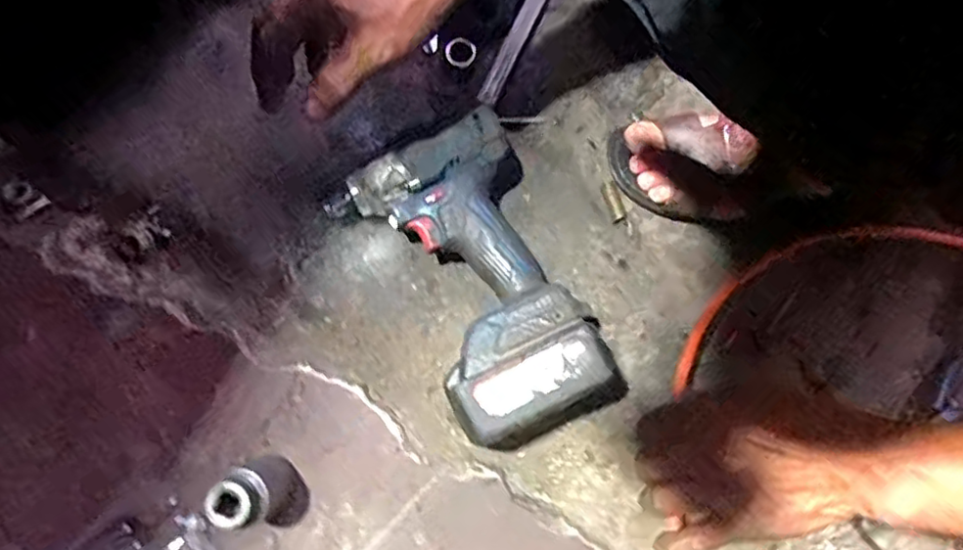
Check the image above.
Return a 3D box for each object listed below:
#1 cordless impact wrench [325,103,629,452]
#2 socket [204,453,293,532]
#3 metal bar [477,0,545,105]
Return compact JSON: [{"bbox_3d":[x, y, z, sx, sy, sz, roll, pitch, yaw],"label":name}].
[{"bbox_3d":[-0.009,0.011,0.492,0.141,0.076,0.250,-21,76,-6],"label":"cordless impact wrench"},{"bbox_3d":[-0.164,0.151,0.454,0.041,0.074,0.041,0,83,3],"label":"socket"},{"bbox_3d":[0.030,-0.213,0.591,0.016,0.011,0.136,25,85,6],"label":"metal bar"}]

